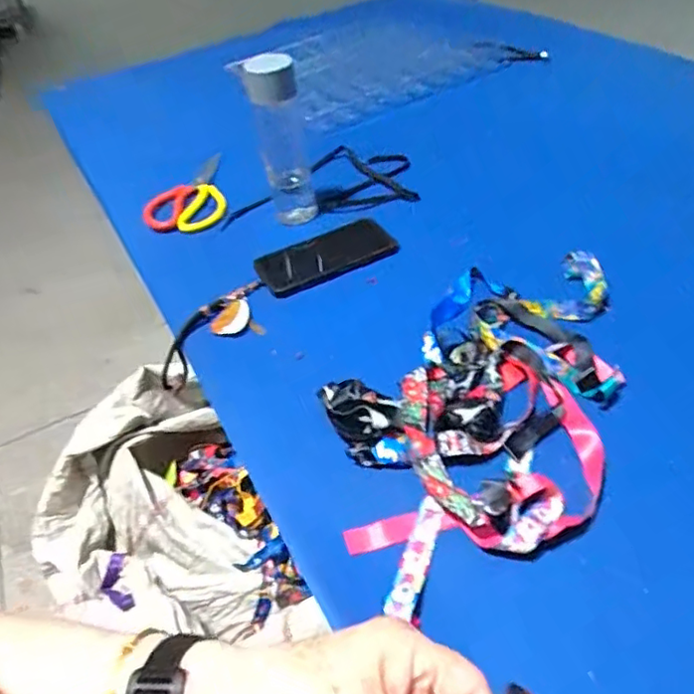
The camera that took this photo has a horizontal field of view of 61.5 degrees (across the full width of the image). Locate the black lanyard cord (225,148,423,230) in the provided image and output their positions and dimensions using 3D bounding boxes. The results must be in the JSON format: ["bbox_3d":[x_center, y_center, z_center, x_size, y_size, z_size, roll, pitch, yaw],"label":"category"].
[{"bbox_3d":[-0.038,-0.238,0.837,0.261,0.024,0.158,-5,45,3],"label":"black lanyard cord"}]

